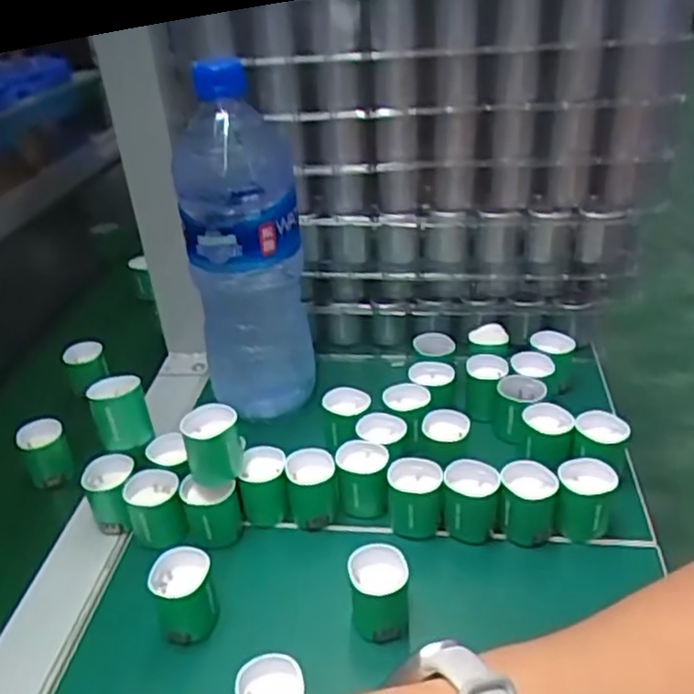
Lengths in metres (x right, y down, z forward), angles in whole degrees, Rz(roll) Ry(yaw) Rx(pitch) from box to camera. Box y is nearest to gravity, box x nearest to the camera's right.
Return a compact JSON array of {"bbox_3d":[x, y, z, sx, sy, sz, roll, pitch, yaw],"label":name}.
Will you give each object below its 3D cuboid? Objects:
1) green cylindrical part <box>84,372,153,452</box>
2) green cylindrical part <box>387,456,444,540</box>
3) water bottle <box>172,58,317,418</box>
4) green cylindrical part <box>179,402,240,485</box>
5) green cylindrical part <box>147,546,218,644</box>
[{"bbox_3d":[-0.135,0.038,0.421,0.030,0.033,0.029,-1,31,0],"label":"green cylindrical part"},{"bbox_3d":[0.038,0.085,0.402,0.029,0.035,0.029,-1,31,0],"label":"green cylindrical part"},{"bbox_3d":[-0.065,-0.063,0.461,0.073,0.218,0.066,-3,31,-3],"label":"water bottle"},{"bbox_3d":[-0.076,0.054,0.398,0.029,0.038,0.025,-8,32,-11],"label":"green cylindrical part"},{"bbox_3d":[-0.081,0.127,0.355,0.029,0.037,0.034,-9,32,-13],"label":"green cylindrical part"}]

